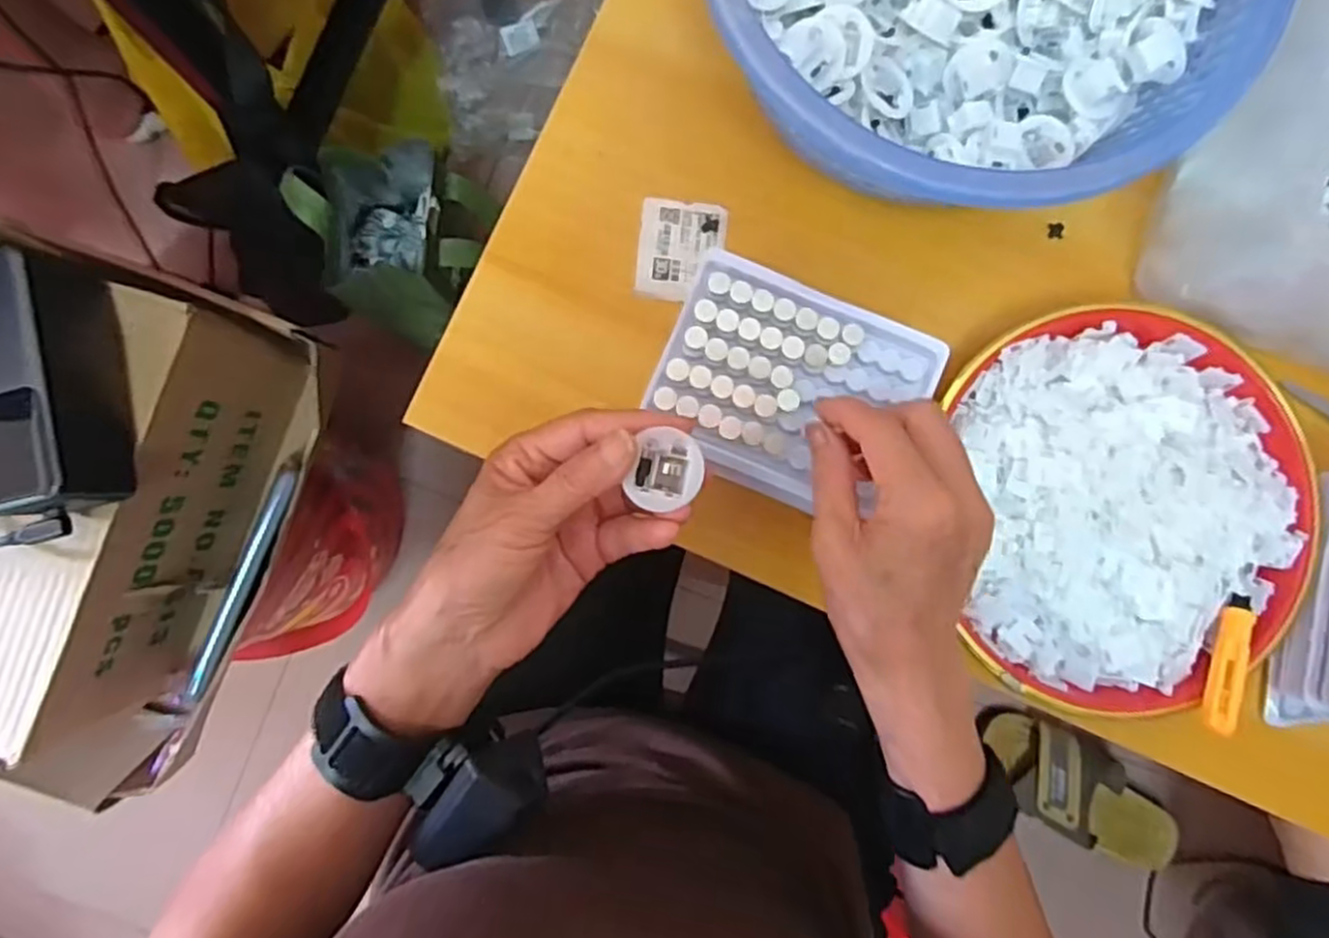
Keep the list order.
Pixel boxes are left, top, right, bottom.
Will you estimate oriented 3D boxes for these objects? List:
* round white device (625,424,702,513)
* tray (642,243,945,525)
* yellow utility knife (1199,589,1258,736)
[{"bbox_3d":[0.001,0.001,0.295,0.028,0.008,0.031,32,87,-1],"label":"round white device"},{"bbox_3d":[0.061,-0.039,0.365,0.125,0.009,0.102,23,87,-1],"label":"tray"},{"bbox_3d":[0.302,0.103,0.402,0.012,0.016,0.078,29,68,-1],"label":"yellow utility knife"}]

